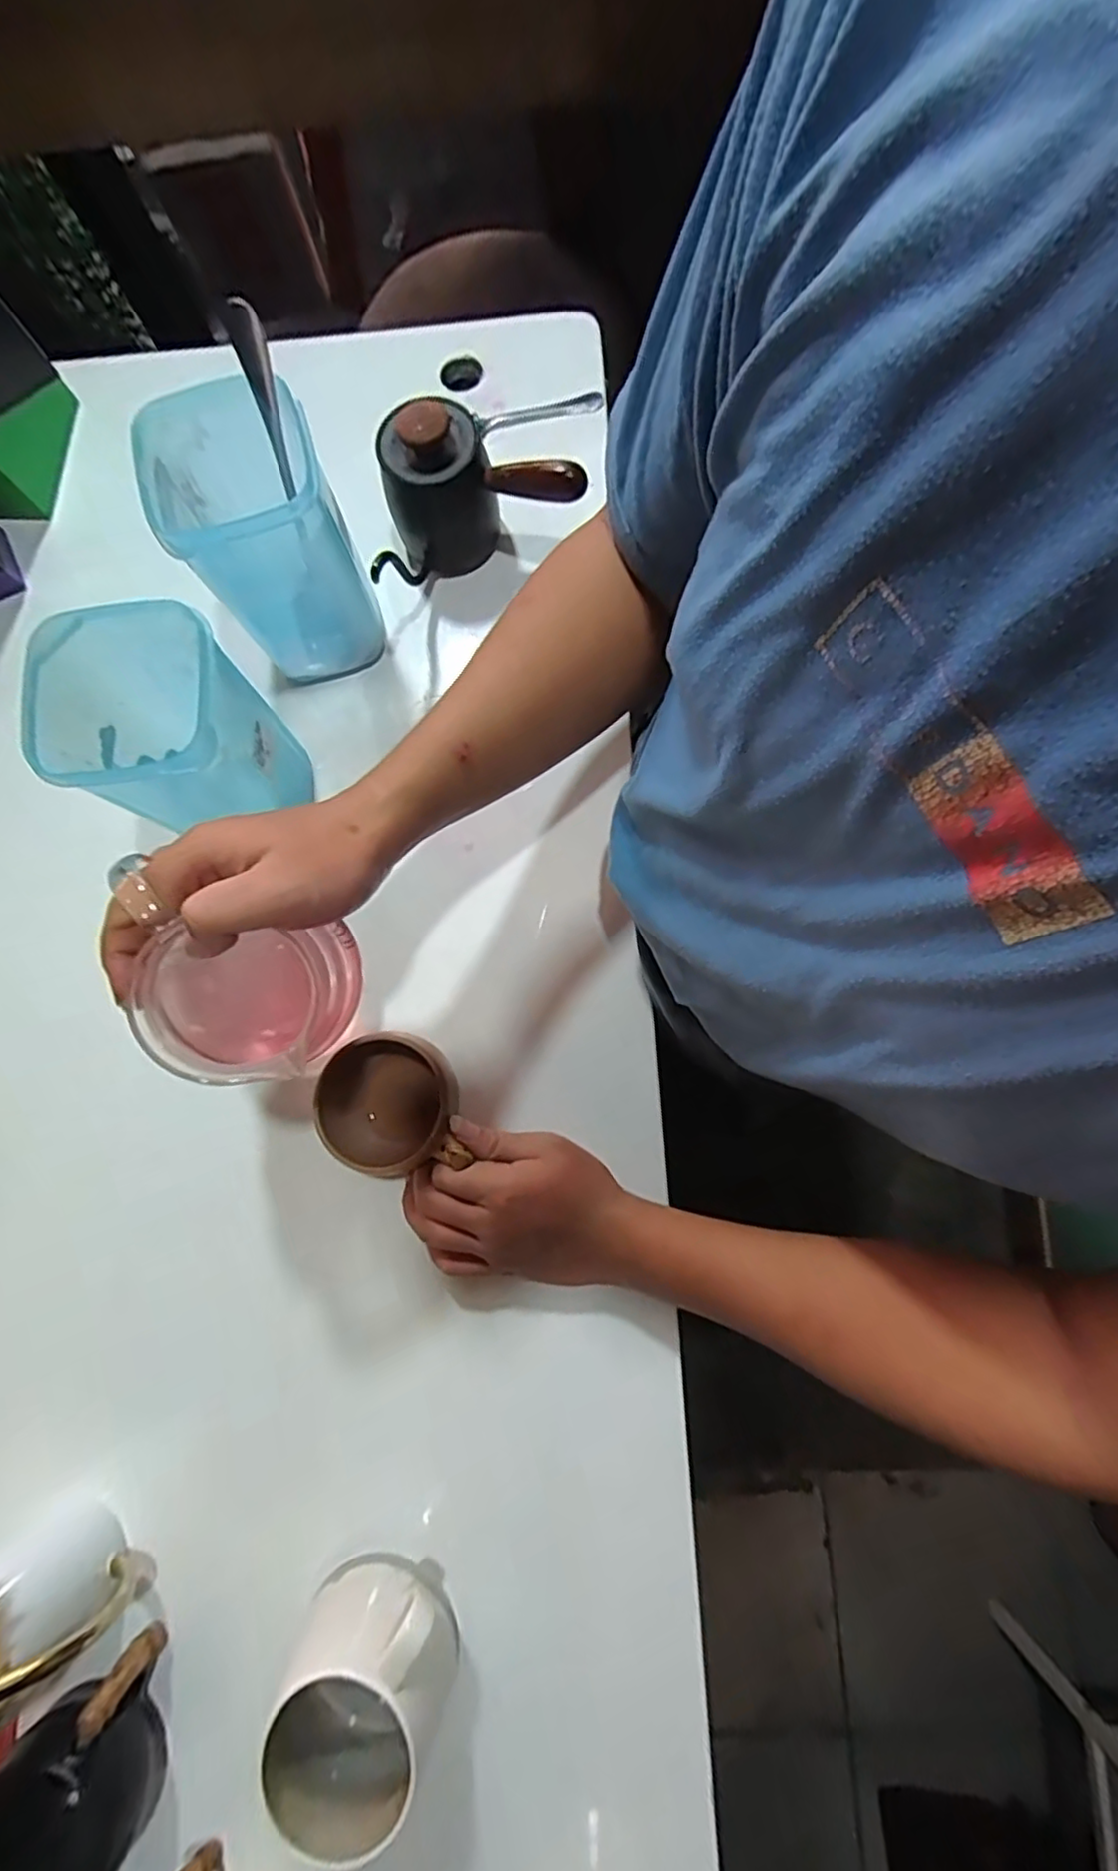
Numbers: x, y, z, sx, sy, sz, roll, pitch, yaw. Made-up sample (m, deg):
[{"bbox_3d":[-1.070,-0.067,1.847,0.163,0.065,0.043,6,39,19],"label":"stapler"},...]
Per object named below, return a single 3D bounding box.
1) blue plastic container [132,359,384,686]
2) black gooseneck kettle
[{"bbox_3d":[-0.186,-0.251,0.429,0.096,0.149,0.101,-22,79,-1],"label":"blue plastic container"},{"bbox_3d":[-0.069,-0.306,0.463,0.148,0.091,0.101,-24,79,-2],"label":"black gooseneck kettle"}]

